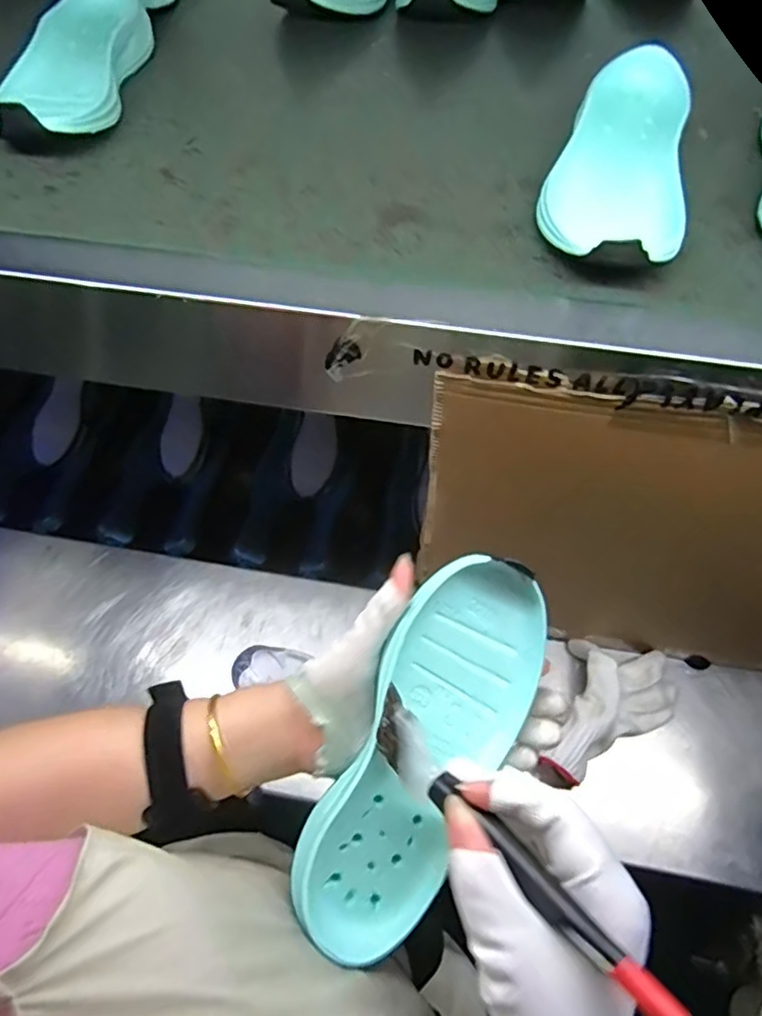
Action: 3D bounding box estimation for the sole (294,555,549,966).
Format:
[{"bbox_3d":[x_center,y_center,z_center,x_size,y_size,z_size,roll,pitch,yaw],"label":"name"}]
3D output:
[{"bbox_3d":[0.022,0.131,0.325,0.086,0.033,0.210,30,82,-7],"label":"sole"}]

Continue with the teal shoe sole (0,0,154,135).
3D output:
[{"bbox_3d":[-0.248,-0.354,0.472,0.090,0.046,0.213,5,60,1],"label":"teal shoe sole"}]

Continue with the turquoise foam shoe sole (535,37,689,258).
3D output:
[{"bbox_3d":[0.160,-0.231,0.394,0.090,0.048,0.203,14,60,6],"label":"turquoise foam shoe sole"}]

